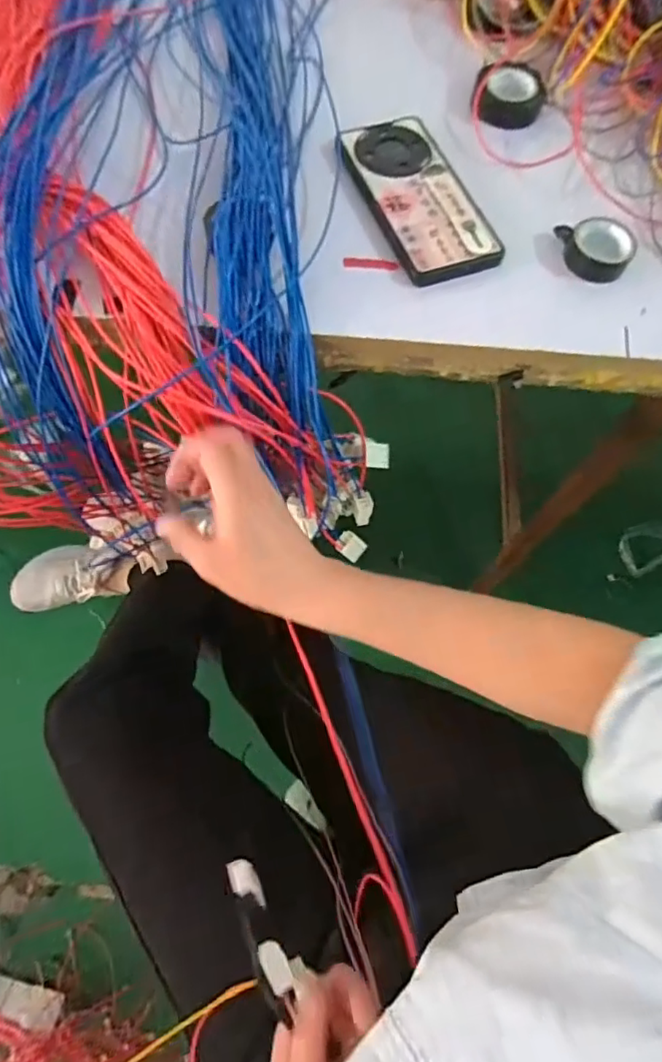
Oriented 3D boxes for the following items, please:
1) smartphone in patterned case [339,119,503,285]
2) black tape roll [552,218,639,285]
[{"bbox_3d":[0.068,-0.260,0.442,0.076,0.011,0.157,-21,72,-10],"label":"smartphone in patterned case"},{"bbox_3d":[0.205,-0.218,0.436,0.053,0.015,0.053,1,70,-2],"label":"black tape roll"}]

